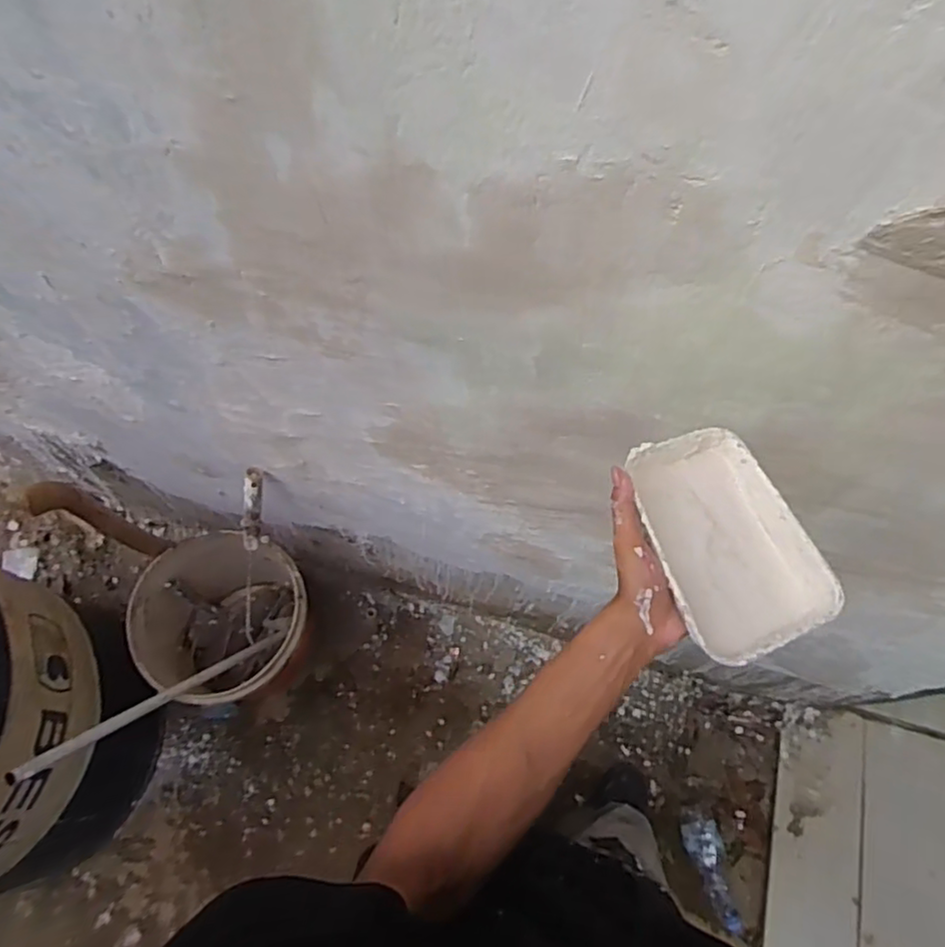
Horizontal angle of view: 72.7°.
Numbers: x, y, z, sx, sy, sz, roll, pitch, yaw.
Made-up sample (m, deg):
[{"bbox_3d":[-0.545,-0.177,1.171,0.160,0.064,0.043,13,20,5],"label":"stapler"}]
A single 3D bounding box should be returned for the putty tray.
[{"bbox_3d":[0.198,0.050,0.504,0.115,0.040,0.177,-14,67,-8],"label":"putty tray"}]

